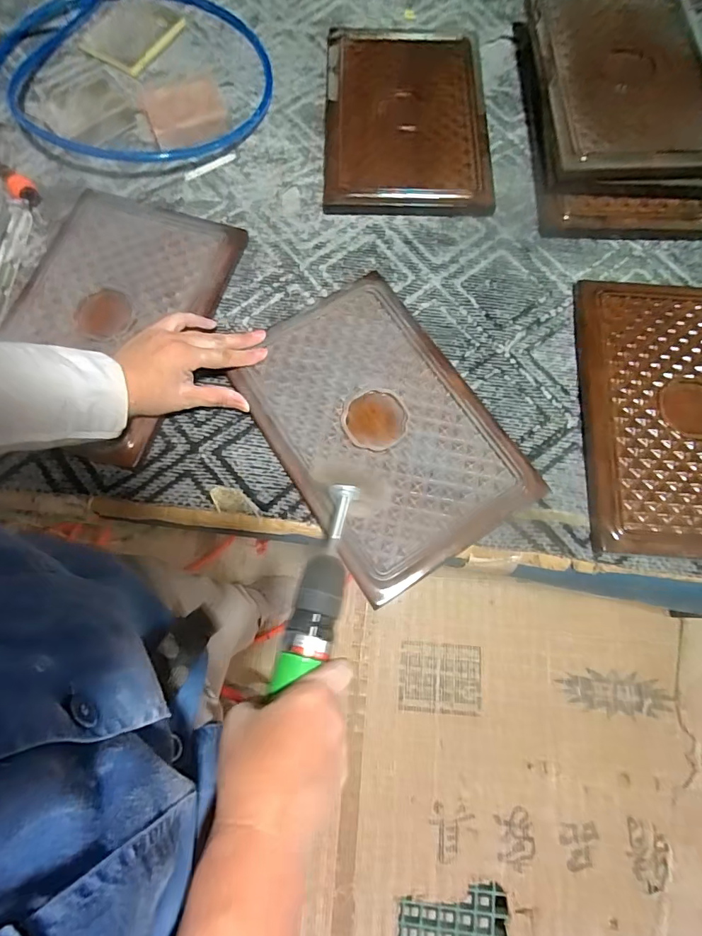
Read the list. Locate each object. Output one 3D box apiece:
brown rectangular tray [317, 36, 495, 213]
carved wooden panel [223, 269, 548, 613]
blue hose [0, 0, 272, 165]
[{"bbox_3d":[0.070,-0.467,0.598,0.205,0.026,0.314,0,73,0],"label":"brown rectangular tray"},{"bbox_3d":[0.028,-0.048,0.469,0.212,0.027,0.308,-31,76,-9],"label":"carved wooden panel"},{"bbox_3d":[-0.322,-0.546,0.609,0.391,0.041,0.425,-40,78,-11],"label":"blue hose"}]

